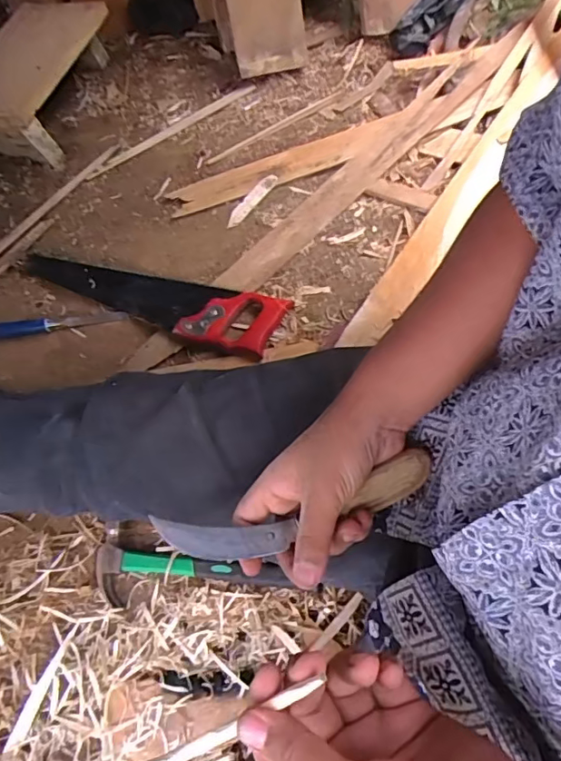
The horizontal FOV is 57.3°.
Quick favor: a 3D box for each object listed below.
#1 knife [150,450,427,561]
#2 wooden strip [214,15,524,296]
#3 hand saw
[{"bbox_3d":[0.008,0.095,0.375,0.207,0.017,0.040,-20,62,9],"label":"knife"},{"bbox_3d":[0.141,-0.327,0.755,0.584,0.013,0.057,-42,67,-3],"label":"wooden strip"},{"bbox_3d":[-0.207,-0.124,0.759,0.455,0.020,0.086,14,68,22],"label":"hand saw"}]

